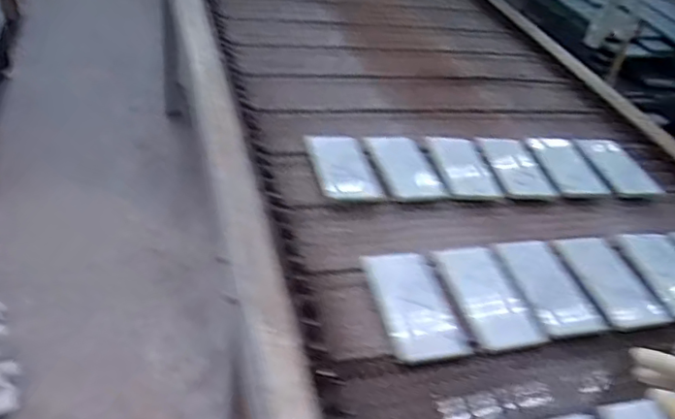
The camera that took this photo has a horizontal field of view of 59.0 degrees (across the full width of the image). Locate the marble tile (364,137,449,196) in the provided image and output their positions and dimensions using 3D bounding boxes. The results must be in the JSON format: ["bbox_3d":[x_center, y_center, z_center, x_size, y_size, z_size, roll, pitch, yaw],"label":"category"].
[{"bbox_3d":[0.119,-0.073,1.018,0.105,0.011,0.168,4,32,-18],"label":"marble tile"}]

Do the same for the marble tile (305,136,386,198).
[{"bbox_3d":[0.012,-0.070,0.981,0.097,0.016,0.171,0,31,-15],"label":"marble tile"}]

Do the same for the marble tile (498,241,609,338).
[{"bbox_3d":[0.295,0.107,0.829,0.102,0.010,0.155,2,38,-22],"label":"marble tile"}]

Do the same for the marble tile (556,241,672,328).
[{"bbox_3d":[0.406,0.103,0.879,0.103,0.014,0.169,0,35,-17],"label":"marble tile"}]

